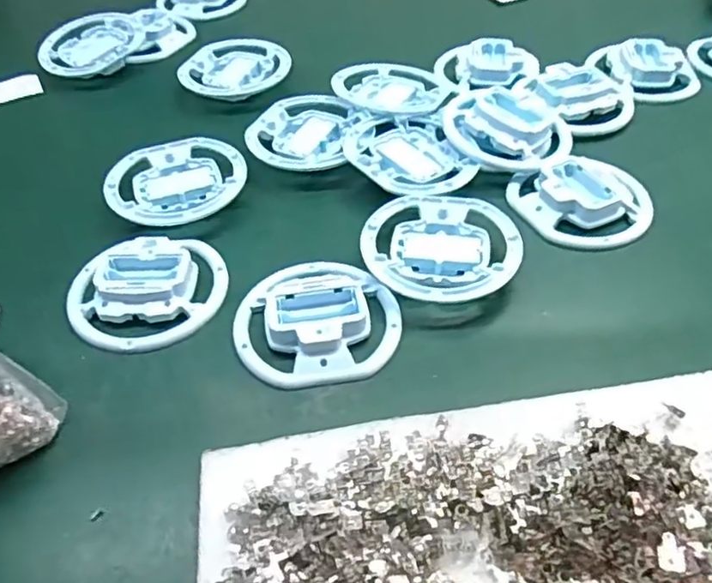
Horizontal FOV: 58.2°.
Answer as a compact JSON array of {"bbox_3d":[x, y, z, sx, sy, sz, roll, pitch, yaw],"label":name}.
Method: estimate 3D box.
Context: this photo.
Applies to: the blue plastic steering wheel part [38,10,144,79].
[{"bbox_3d":[-0.268,-0.251,0.658,0.098,0.032,0.094,-11,48,-7],"label":"blue plastic steering wheel part"}]

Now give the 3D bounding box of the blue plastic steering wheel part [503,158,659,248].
[{"bbox_3d":[0.171,-0.069,0.471,0.097,0.020,0.084,-14,48,-10],"label":"blue plastic steering wheel part"}]

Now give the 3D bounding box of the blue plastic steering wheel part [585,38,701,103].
[{"bbox_3d":[0.274,-0.212,0.601,0.074,0.020,0.090,-24,51,-18],"label":"blue plastic steering wheel part"}]

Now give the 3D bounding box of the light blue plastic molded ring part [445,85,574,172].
[{"bbox_3d":[0.120,-0.129,0.513,0.100,0.026,0.079,18,54,8],"label":"light blue plastic molded ring part"}]

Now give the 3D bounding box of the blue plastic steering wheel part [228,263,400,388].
[{"bbox_3d":[-0.025,0.015,0.403,0.102,0.020,0.095,-9,48,-5],"label":"blue plastic steering wheel part"}]

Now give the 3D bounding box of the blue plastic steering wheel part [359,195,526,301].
[{"bbox_3d":[0.056,-0.026,0.436,0.106,0.020,0.097,-1,47,2],"label":"blue plastic steering wheel part"}]

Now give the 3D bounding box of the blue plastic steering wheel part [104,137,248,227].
[{"bbox_3d":[-0.139,-0.083,0.496,0.099,0.016,0.103,-1,47,2],"label":"blue plastic steering wheel part"}]

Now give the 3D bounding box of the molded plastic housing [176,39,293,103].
[{"bbox_3d":[-0.117,-0.212,0.616,0.103,0.020,0.092,-19,49,-16],"label":"molded plastic housing"}]

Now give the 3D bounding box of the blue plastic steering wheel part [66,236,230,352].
[{"bbox_3d":[-0.140,-0.002,0.420,0.102,0.019,0.086,-4,47,-1],"label":"blue plastic steering wheel part"}]

